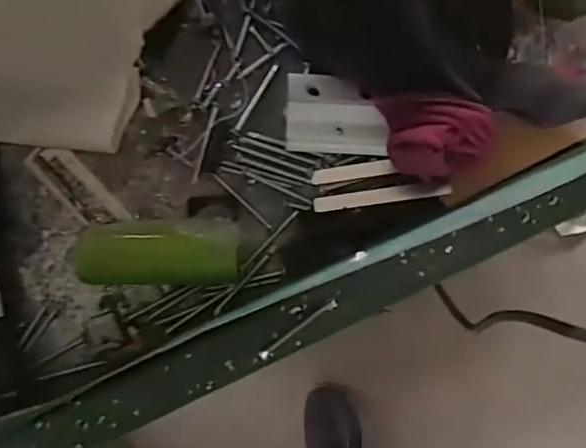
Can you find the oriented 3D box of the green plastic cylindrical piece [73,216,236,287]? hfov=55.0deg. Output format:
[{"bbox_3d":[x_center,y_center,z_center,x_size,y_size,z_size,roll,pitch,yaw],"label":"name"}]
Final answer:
[{"bbox_3d":[-0.073,0.016,0.316,0.082,0.034,0.039,-1,99,-2],"label":"green plastic cylindrical piece"}]

